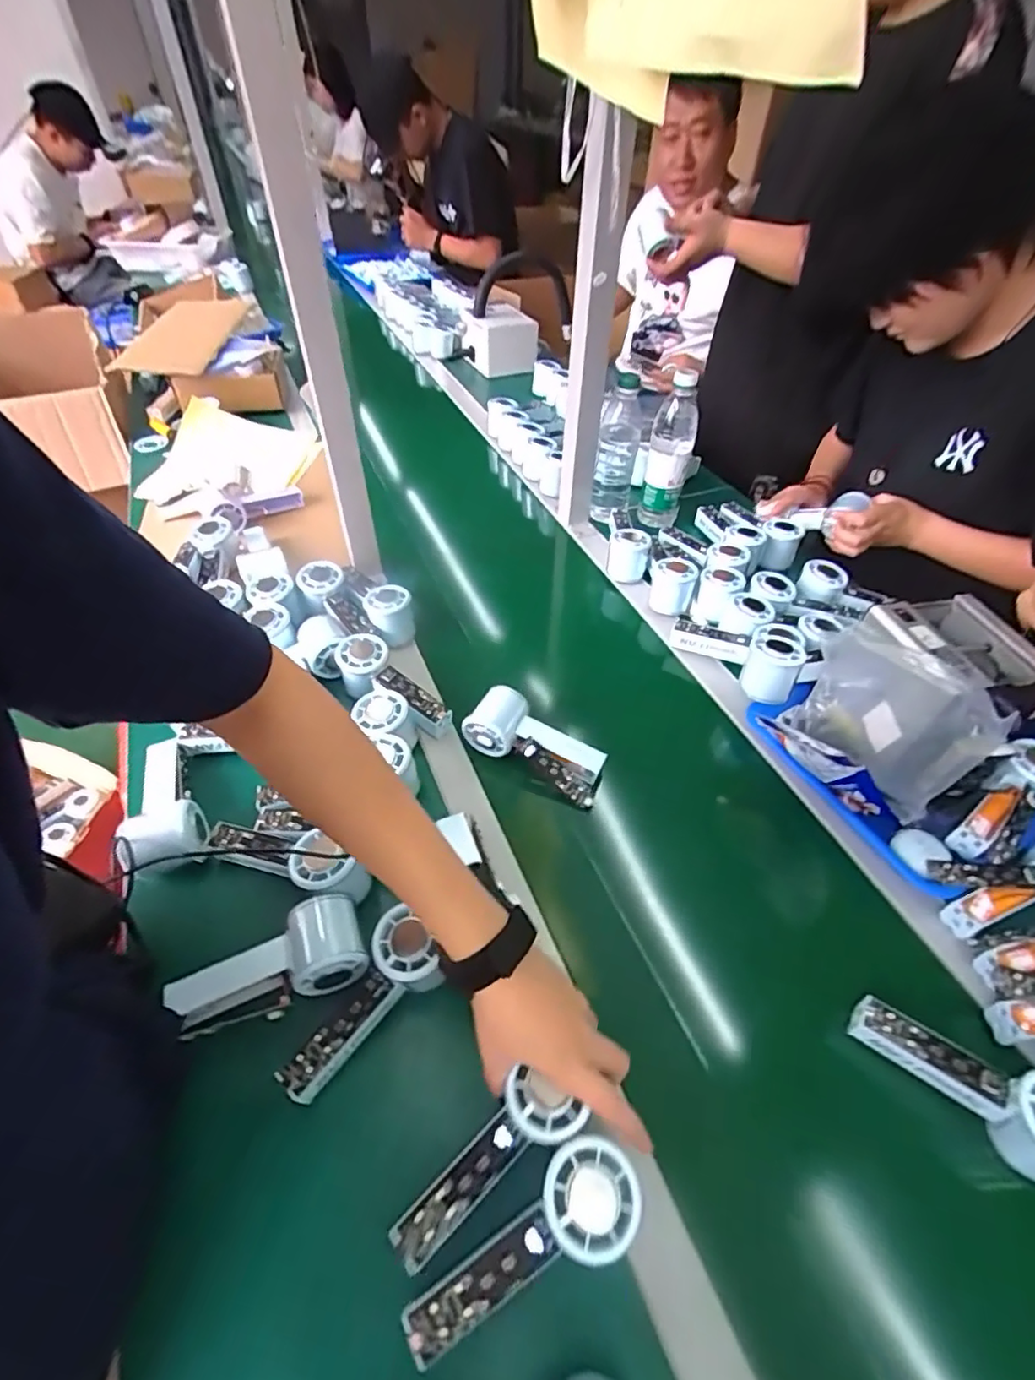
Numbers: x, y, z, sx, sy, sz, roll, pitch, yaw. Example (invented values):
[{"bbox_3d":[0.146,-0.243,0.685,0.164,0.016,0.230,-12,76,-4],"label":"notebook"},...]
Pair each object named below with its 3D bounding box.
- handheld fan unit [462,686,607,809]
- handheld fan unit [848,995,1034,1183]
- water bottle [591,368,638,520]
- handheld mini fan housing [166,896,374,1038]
[{"bbox_3d":[0.022,0.055,0.623,0.149,0.049,0.058,25,52,20],"label":"handheld fan unit"},{"bbox_3d":[0.326,0.284,0.419,0.148,0.058,0.053,24,52,19],"label":"handheld fan unit"},{"bbox_3d":[0.153,-0.362,0.911,0.058,0.227,0.068,9,48,7],"label":"water bottle"},{"bbox_3d":[-0.195,0.230,0.466,0.150,0.055,0.075,-22,52,-19],"label":"handheld mini fan housing"}]

